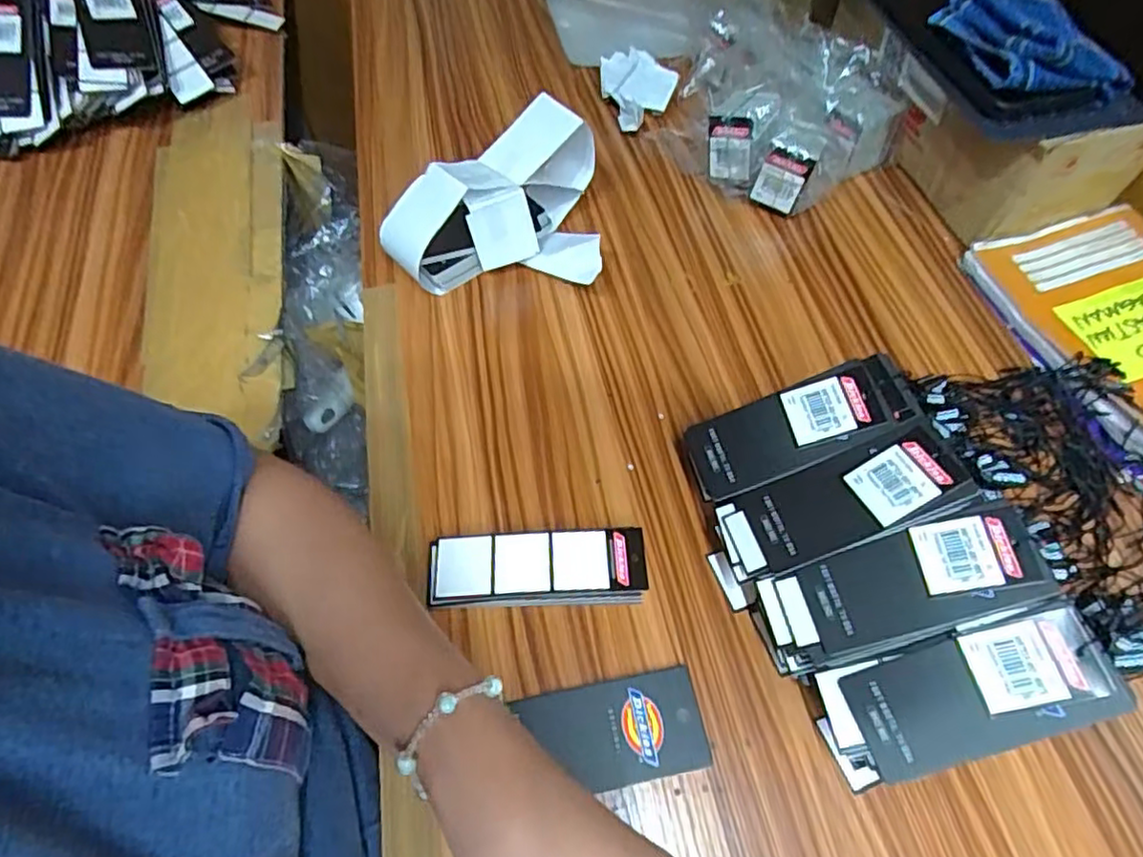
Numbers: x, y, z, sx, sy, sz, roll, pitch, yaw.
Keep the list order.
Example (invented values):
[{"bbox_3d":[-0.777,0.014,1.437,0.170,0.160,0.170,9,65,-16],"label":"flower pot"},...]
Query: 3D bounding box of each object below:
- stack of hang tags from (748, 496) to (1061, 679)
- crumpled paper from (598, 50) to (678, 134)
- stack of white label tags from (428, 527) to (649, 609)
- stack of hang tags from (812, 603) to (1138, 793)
[{"bbox_3d":[0.164,0.085,0.328,0.138,0.027,0.049,-25,58,17],"label":"stack of hang tags"},{"bbox_3d":[0.055,-0.308,0.583,0.054,0.048,0.060,-38,65,-20],"label":"crumpled paper"},{"bbox_3d":[-0.020,0.082,0.371,0.122,0.019,0.040,-2,59,0],"label":"stack of white label tags"},{"bbox_3d":[0.182,0.127,0.304,0.128,0.023,0.052,-29,58,18],"label":"stack of hang tags"}]

